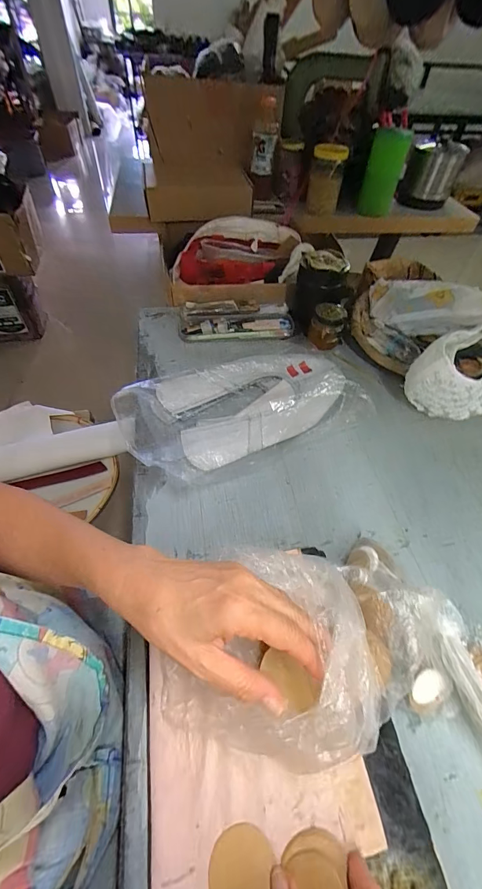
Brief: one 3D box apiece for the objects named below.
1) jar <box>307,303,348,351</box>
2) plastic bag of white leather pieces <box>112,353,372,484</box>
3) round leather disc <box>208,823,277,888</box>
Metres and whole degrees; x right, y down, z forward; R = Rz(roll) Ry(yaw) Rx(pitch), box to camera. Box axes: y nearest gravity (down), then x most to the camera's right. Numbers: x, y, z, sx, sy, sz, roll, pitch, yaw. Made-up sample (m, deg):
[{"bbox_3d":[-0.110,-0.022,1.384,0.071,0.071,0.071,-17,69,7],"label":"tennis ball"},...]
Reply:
[{"bbox_3d":[0.158,-0.219,0.640,0.062,0.060,0.051,15,54,8],"label":"jar"},{"bbox_3d":[0.005,-0.069,0.533,0.364,0.052,0.212,-23,58,-19],"label":"plastic bag of white leather pieces"},{"bbox_3d":[-0.001,0.295,0.241,0.041,0.004,0.045,2,53,-2],"label":"round leather disc"}]

